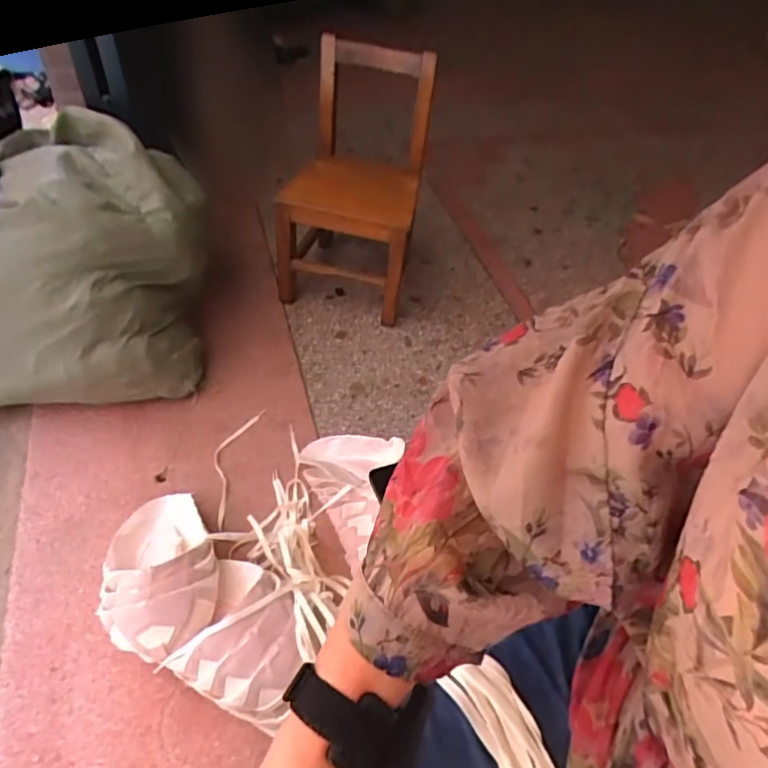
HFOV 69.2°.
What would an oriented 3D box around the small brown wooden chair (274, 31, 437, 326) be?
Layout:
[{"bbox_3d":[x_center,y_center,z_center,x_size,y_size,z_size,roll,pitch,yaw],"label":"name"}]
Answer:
[{"bbox_3d":[-0.072,-0.395,1.162,0.289,0.499,0.224,11,51,3],"label":"small brown wooden chair"}]

